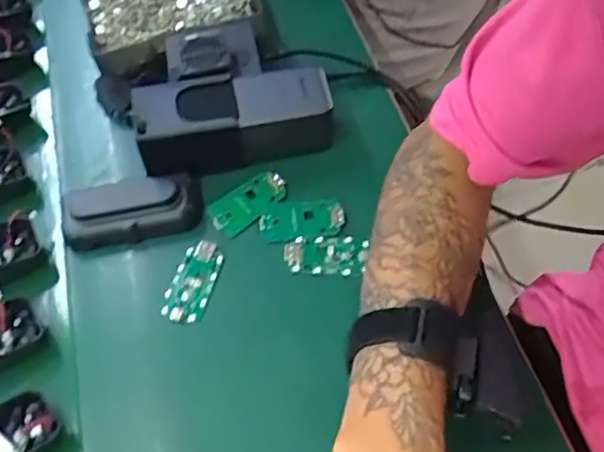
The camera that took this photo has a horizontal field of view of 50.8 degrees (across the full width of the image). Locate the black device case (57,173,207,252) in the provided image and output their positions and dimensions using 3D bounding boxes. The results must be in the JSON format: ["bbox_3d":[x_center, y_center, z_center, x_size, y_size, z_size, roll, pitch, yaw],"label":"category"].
[{"bbox_3d":[-0.134,-0.016,0.498,0.105,0.024,0.052,-12,65,-2],"label":"black device case"}]

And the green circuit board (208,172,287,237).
[{"bbox_3d":[-0.042,-0.020,0.508,0.065,0.006,0.031,-38,69,-13],"label":"green circuit board"}]

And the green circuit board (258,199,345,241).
[{"bbox_3d":[0.000,-0.005,0.496,0.065,0.004,0.032,-5,65,1],"label":"green circuit board"}]

